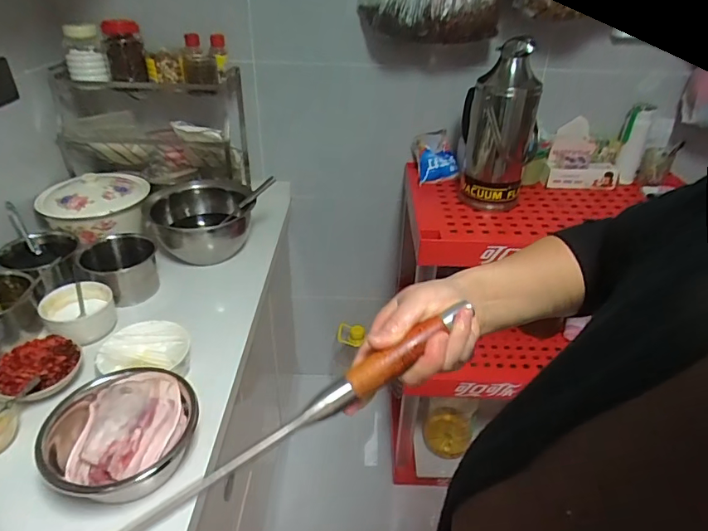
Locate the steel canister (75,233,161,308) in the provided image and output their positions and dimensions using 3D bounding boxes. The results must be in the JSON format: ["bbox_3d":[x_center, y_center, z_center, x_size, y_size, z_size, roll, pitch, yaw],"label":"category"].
[{"bbox_3d":[-0.519,0.014,1.076,0.165,0.111,0.144,-16,37,-26],"label":"steel canister"}]

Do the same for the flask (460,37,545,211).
[{"bbox_3d":[0.349,-0.330,1.141,0.177,0.372,0.157,9,33,12],"label":"flask"}]

